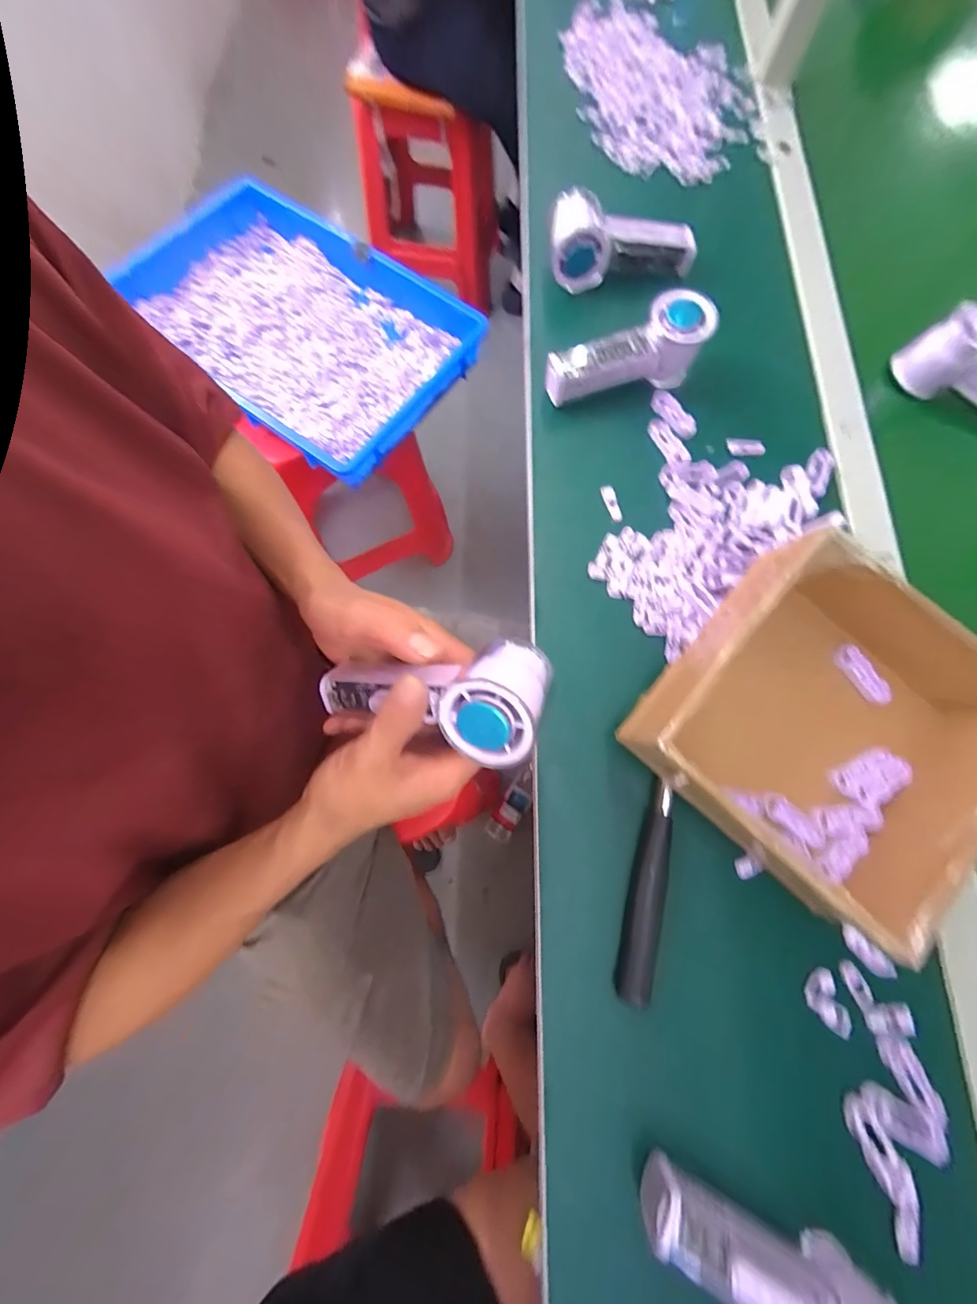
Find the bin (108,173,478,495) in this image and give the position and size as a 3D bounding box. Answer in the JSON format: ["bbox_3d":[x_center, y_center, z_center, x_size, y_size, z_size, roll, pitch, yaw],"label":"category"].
[{"bbox_3d":[-0.329,-0.562,0.745,0.559,0.074,0.366,37,78,8],"label":"bin"}]

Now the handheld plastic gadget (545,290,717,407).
[{"bbox_3d":[0.135,-0.283,0.426,0.151,0.062,0.058,-26,78,-7],"label":"handheld plastic gadget"}]

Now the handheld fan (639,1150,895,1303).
[{"bbox_3d":[0.170,0.366,0.259,0.148,0.067,0.056,34,78,7],"label":"handheld fan"}]

